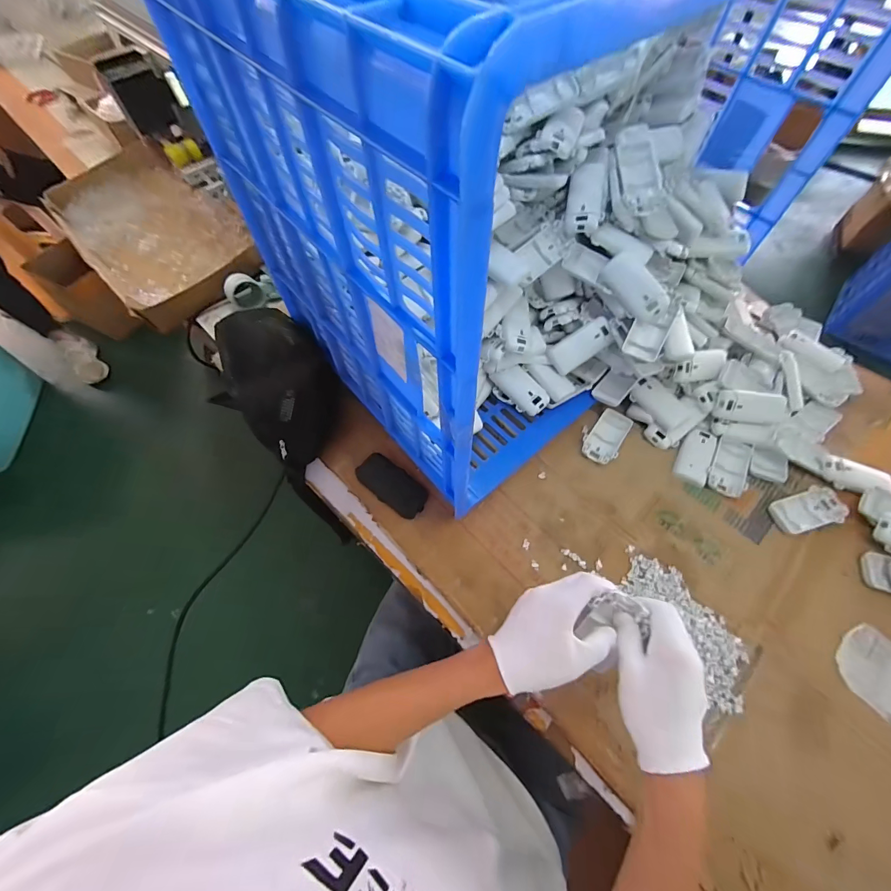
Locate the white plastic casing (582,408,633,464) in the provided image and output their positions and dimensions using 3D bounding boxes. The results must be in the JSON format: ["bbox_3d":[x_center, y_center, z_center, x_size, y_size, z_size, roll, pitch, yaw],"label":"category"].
[{"bbox_3d":[0.243,-0.016,0.583,0.056,0.011,0.095,28,66,14],"label":"white plastic casing"}]

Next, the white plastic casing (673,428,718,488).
[{"bbox_3d":[0.371,0.014,0.563,0.044,0.008,0.093,27,66,13],"label":"white plastic casing"}]

